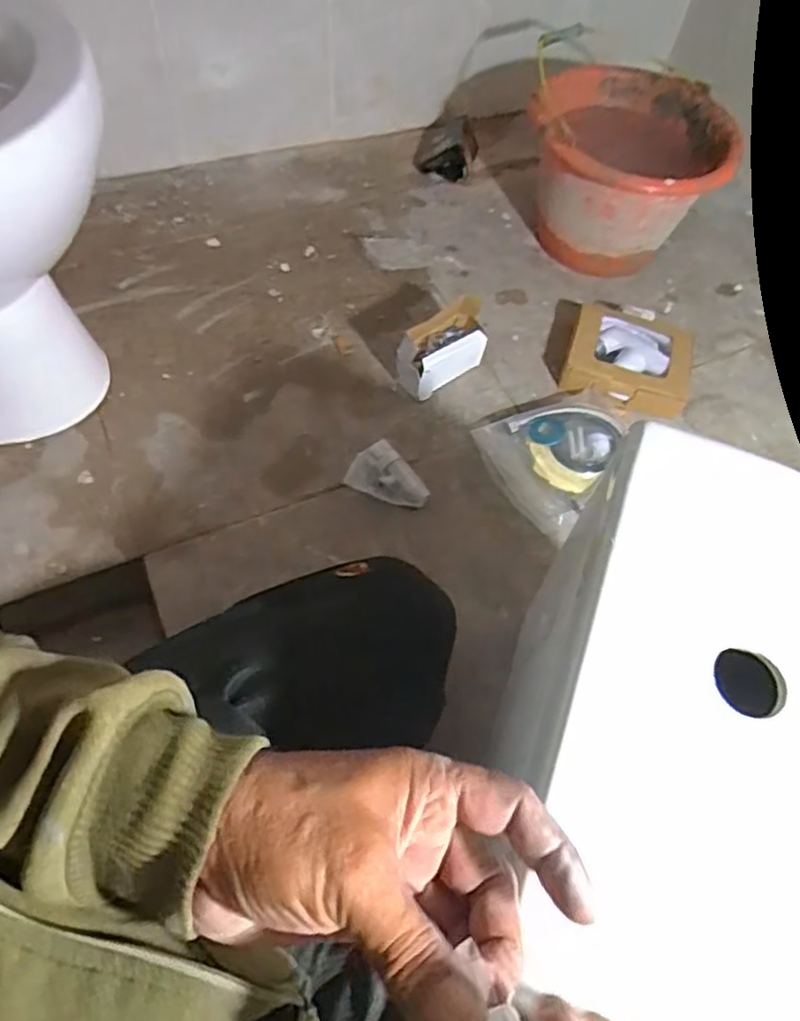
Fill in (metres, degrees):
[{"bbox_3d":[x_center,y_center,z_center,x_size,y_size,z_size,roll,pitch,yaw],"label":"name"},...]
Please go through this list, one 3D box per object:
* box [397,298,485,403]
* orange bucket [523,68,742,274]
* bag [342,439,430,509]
[{"bbox_3d":[0.058,-0.211,0.887,0.139,0.088,0.061,-33,67,-21],"label":"box"},{"bbox_3d":[0.314,-0.485,1.003,0.243,0.194,0.252,2,59,-3],"label":"orange bucket"},{"bbox_3d":[-0.016,-0.032,0.808,0.089,0.032,0.065,41,65,19],"label":"bag"}]

